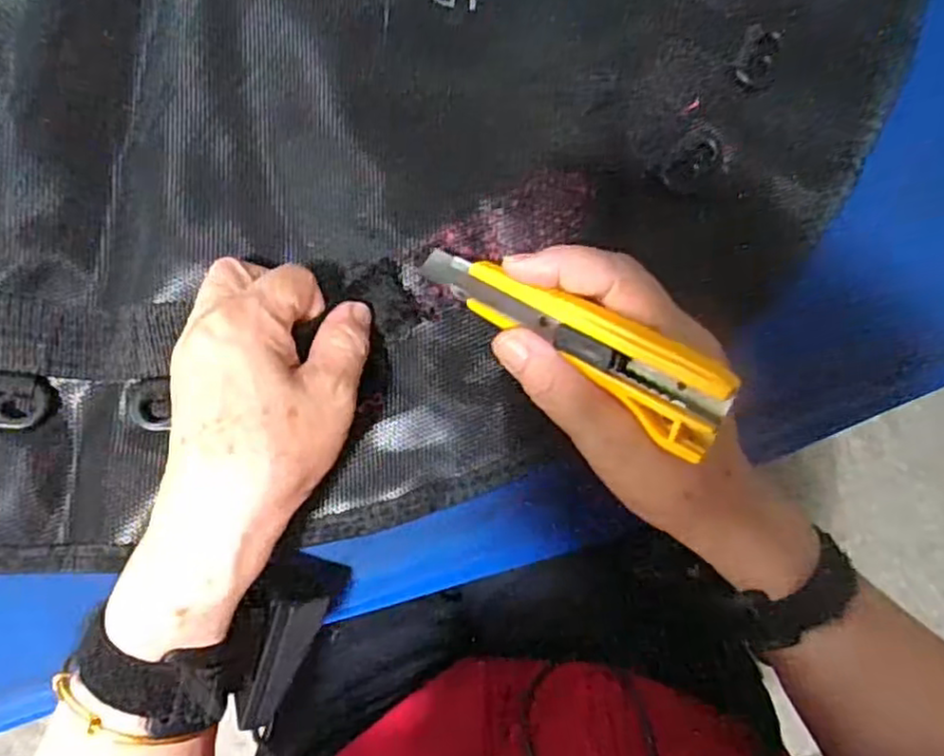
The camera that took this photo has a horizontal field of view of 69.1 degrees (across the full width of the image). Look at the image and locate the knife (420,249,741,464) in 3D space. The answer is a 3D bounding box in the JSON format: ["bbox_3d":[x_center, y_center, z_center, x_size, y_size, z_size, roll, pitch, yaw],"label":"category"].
[{"bbox_3d":[0.040,-0.022,0.301,0.149,0.019,0.034,30,122,26],"label":"knife"}]

